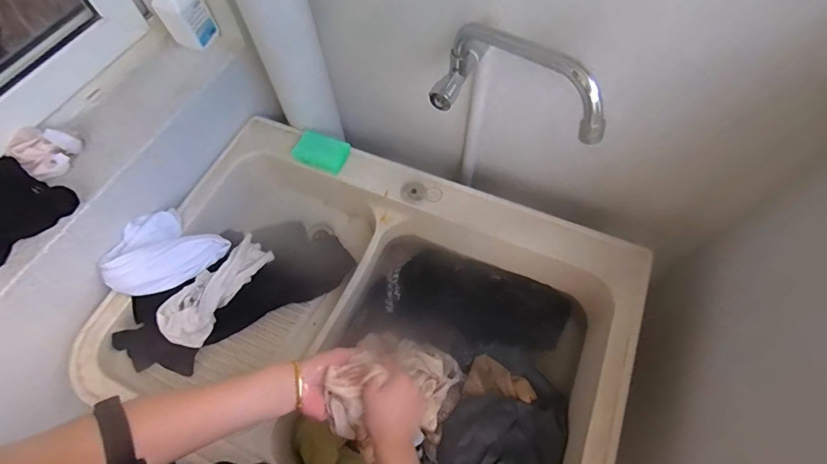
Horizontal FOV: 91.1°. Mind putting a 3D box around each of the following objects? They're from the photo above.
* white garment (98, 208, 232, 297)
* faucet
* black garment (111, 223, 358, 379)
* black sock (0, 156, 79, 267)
[{"bbox_3d":[-0.441,0.034,0.711,0.125,0.071,0.168,38,70,19],"label":"white garment"},{"bbox_3d":[0.117,-0.183,0.459,0.111,0.089,0.248,-35,42,-15],"label":"faucet"},{"bbox_3d":[-0.319,0.097,0.734,0.390,0.138,0.163,-36,67,-15],"label":"black garment"},{"bbox_3d":[-0.596,-0.027,0.595,0.100,0.064,0.149,33,68,17],"label":"black sock"}]

